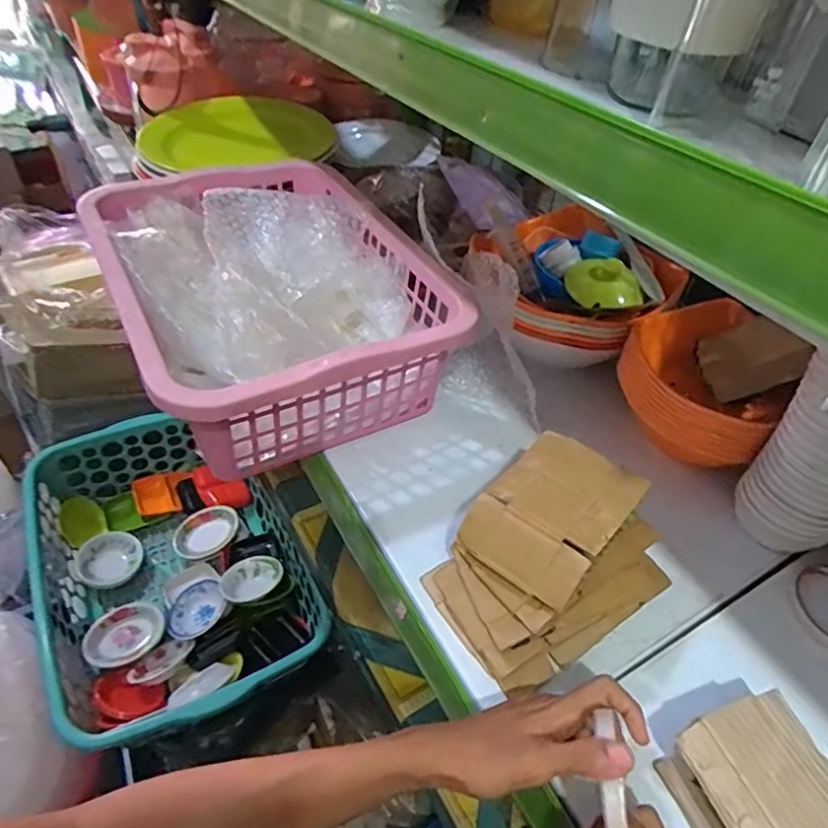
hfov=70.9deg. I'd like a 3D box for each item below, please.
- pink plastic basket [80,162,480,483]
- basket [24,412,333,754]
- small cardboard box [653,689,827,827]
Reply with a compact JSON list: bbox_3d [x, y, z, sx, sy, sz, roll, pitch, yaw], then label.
[{"bbox_3d":[-0.154,-0.126,0.662,0.308,0.160,0.407,-20,51,-23],"label":"pink plastic basket"},{"bbox_3d":[-0.342,0.215,0.819,0.313,0.136,0.459,-23,52,-25],"label":"basket"},{"bbox_3d":[0.235,0.257,0.391,0.095,0.056,0.099,-13,48,-18],"label":"small cardboard box"}]

